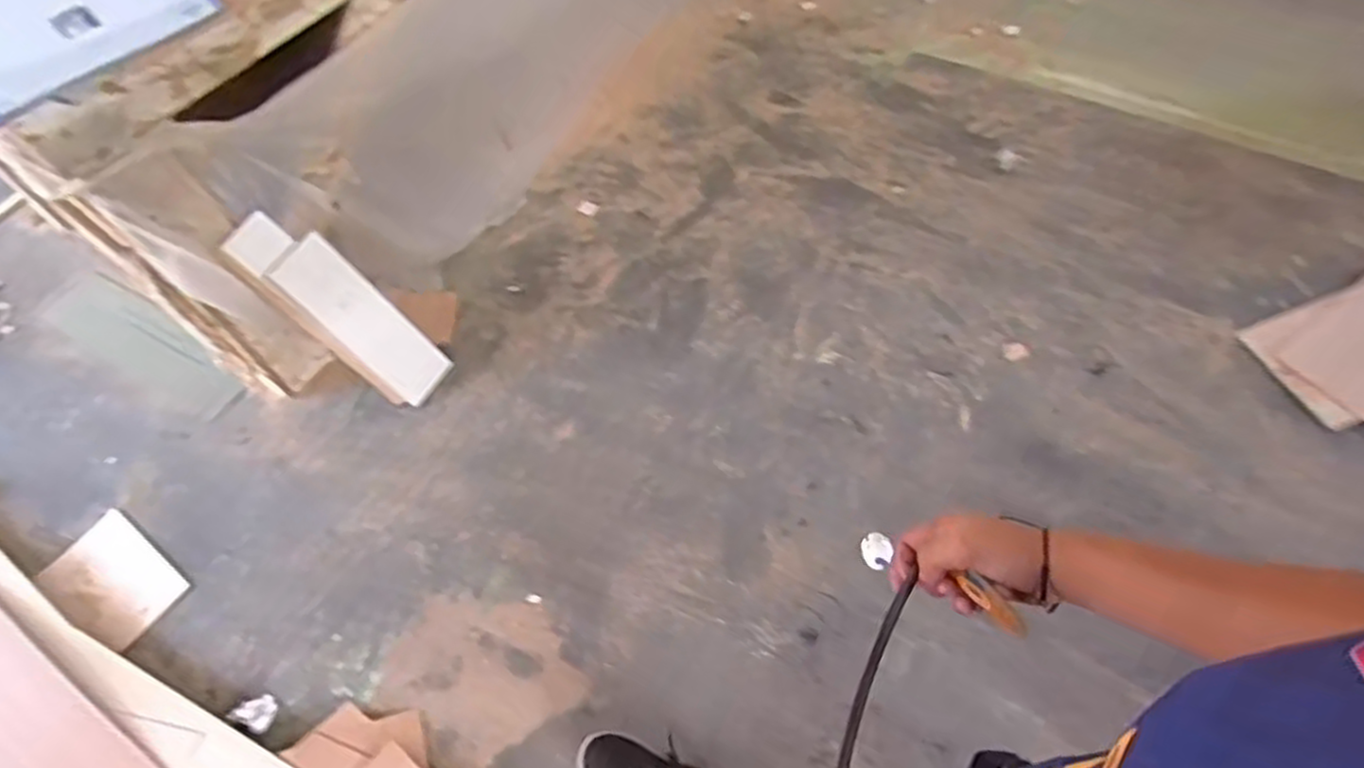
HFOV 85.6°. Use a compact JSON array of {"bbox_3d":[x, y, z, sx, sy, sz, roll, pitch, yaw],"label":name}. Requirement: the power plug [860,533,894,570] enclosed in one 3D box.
[{"bbox_3d":[0.240,0.202,0.894,0.036,0.028,0.041,26,95,52],"label":"power plug"}]

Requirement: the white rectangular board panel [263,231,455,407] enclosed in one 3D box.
[{"bbox_3d":[-0.678,-0.130,1.587,0.038,0.410,0.137,3,51,46],"label":"white rectangular board panel"}]

